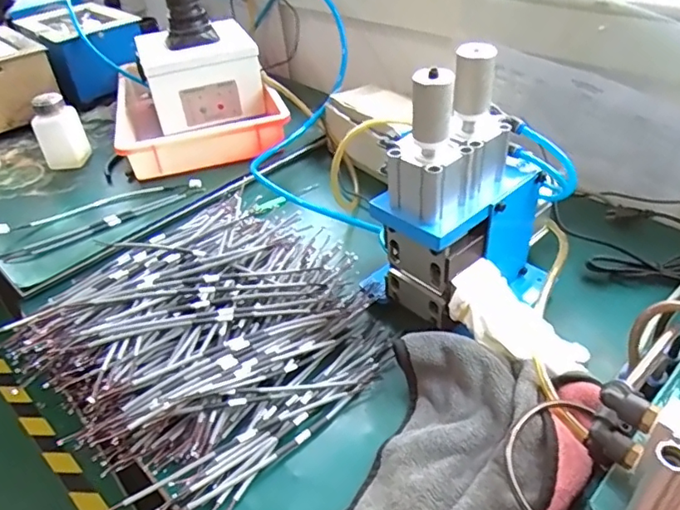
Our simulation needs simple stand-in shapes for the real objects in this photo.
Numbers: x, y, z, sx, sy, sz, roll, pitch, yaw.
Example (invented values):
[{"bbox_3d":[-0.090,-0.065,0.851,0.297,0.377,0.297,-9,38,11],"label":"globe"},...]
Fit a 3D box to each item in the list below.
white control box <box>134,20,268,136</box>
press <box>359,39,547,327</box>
[{"bbox_3d":[-0.234,-0.304,0.915,0.177,0.121,0.150,-15,39,-13],"label":"white control box"},{"bbox_3d":[0.116,-0.060,0.507,0.170,0.245,0.107,-25,42,-24],"label":"press"}]

